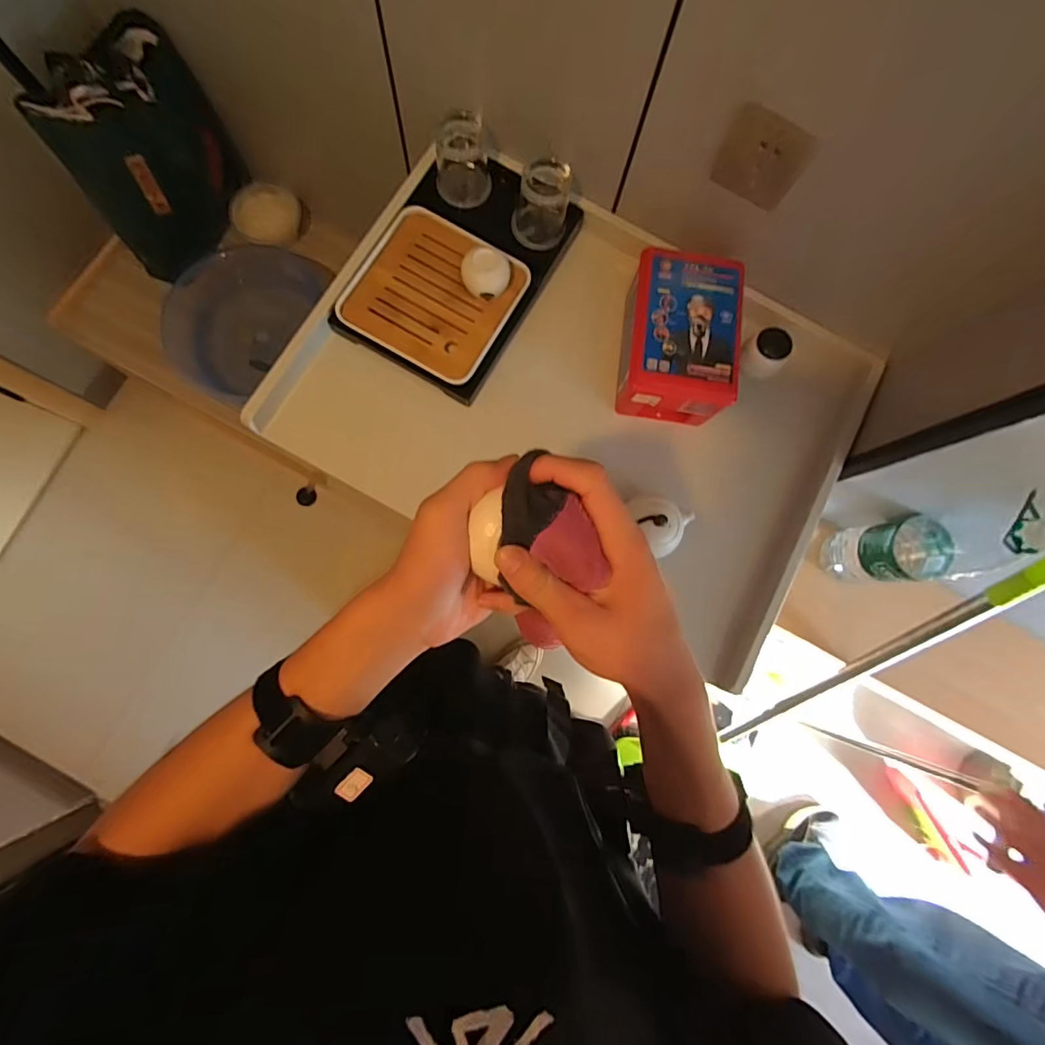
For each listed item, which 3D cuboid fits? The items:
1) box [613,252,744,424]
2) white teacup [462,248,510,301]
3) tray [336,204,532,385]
[{"bbox_3d":[0.203,-0.241,0.674,0.127,0.106,0.190,7,82,-3],"label":"box"},{"bbox_3d":[-0.048,-0.326,0.664,0.061,0.041,0.050,-3,83,-5],"label":"white teacup"},{"bbox_3d":[-0.118,-0.304,0.673,0.201,0.017,0.189,29,81,0],"label":"tray"}]

